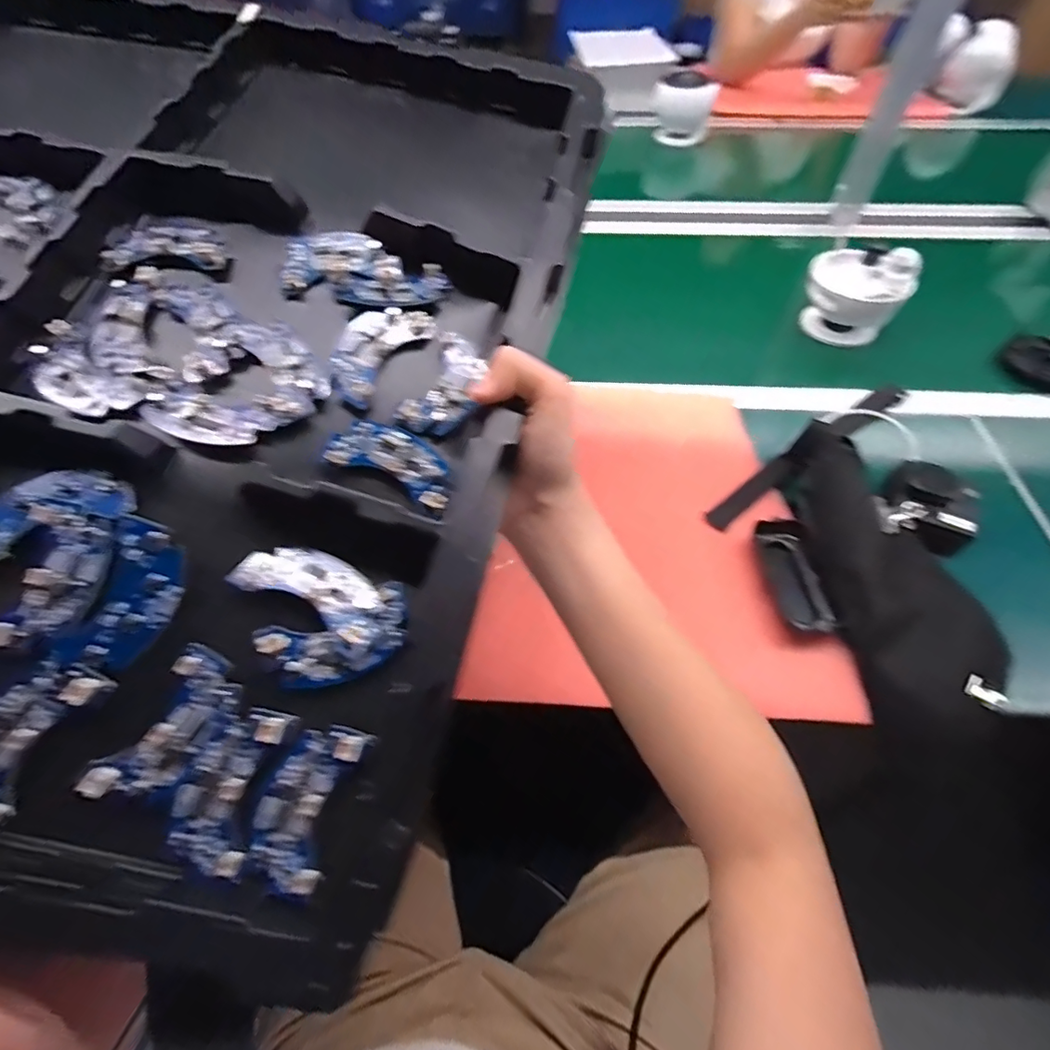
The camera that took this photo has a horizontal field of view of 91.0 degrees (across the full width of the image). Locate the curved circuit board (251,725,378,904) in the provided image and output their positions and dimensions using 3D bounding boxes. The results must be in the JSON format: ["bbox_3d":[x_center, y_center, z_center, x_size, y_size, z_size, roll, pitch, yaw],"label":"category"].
[{"bbox_3d":[-0.091,0.115,0.213,0.034,0.013,0.063,15,60,4],"label":"curved circuit board"}]

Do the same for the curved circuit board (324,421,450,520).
[{"bbox_3d":[-0.064,-0.031,0.260,0.063,0.009,0.032,29,61,-4],"label":"curved circuit board"}]

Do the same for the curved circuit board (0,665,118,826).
[{"bbox_3d":[-0.196,0.081,0.201,0.031,0.011,0.060,31,75,13],"label":"curved circuit board"}]

